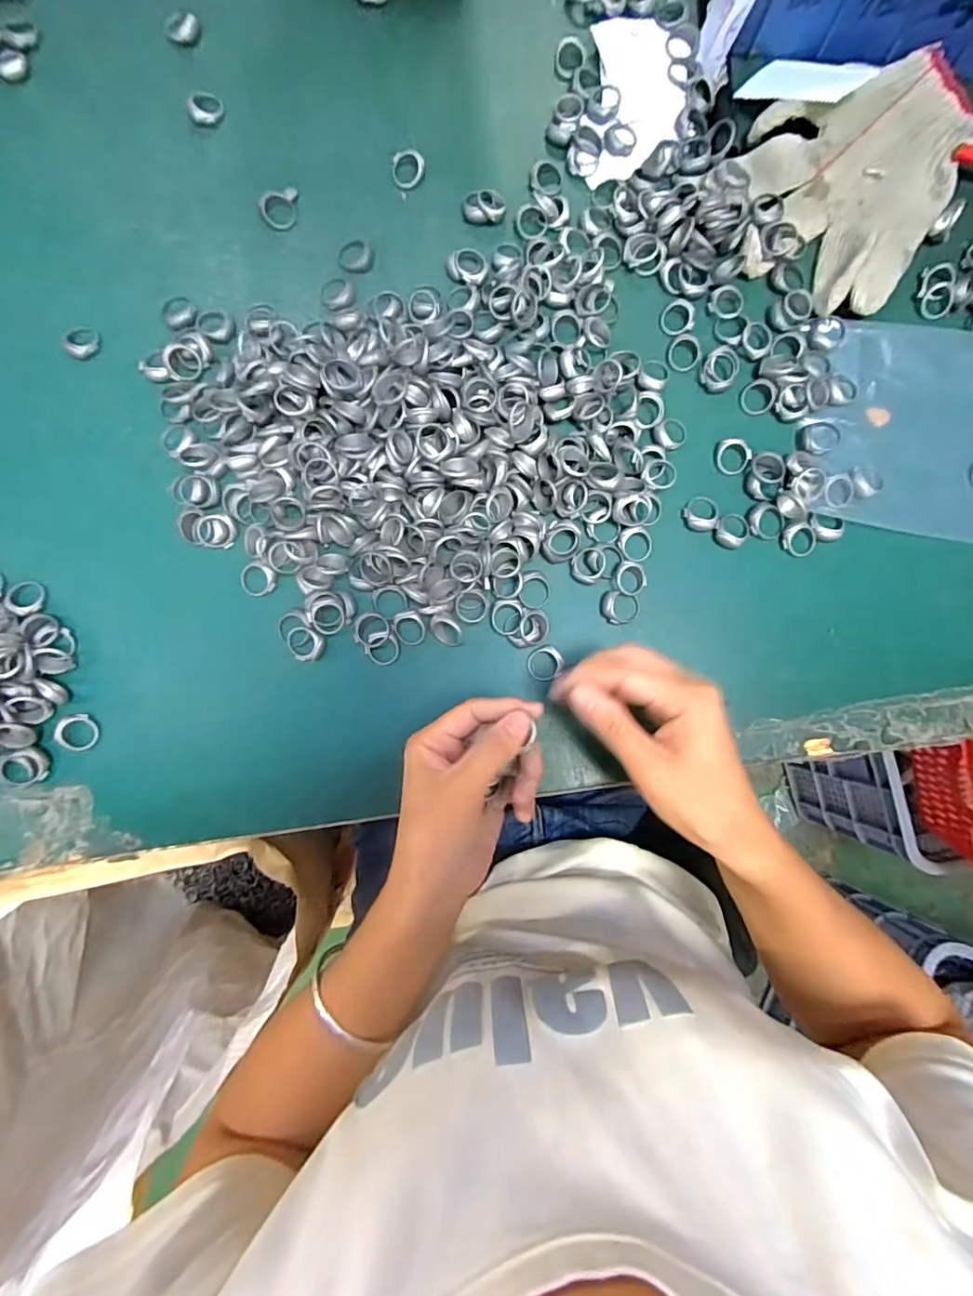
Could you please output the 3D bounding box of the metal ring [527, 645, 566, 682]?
[{"bbox_3d":[0.038,0.009,0.355,0.024,0.004,0.021,-42,87,-4],"label":"metal ring"}]

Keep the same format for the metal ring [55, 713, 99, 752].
[{"bbox_3d":[-0.261,0.054,0.349,0.024,0.006,0.023,0,85,-1],"label":"metal ring"}]

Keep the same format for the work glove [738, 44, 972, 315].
[{"bbox_3d":[0.250,-0.329,0.376,0.135,0.024,0.193,29,85,2],"label":"work glove"}]

